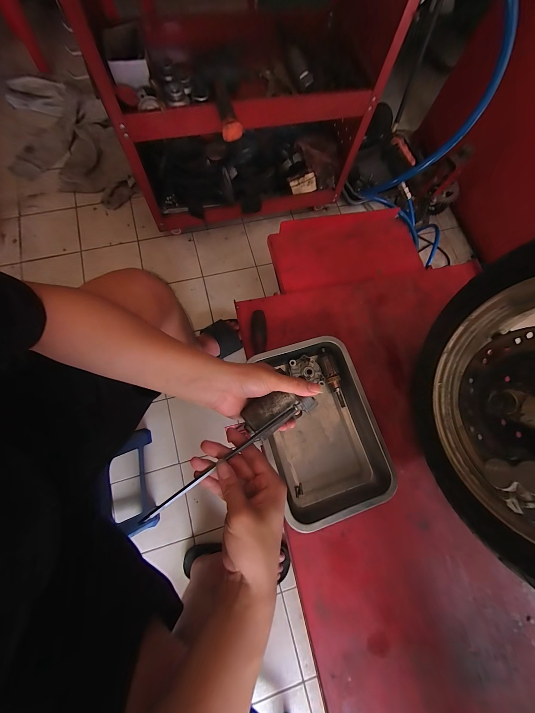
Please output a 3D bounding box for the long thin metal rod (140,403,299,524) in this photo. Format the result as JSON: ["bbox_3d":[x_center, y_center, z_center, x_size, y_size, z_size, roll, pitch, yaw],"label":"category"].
[{"bbox_3d":[-0.053,0.125,0.312,0.215,0.013,0.008,-34,77,-11],"label":"long thin metal rod"}]

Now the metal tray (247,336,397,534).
[{"bbox_3d":[0.099,0.127,0.494,0.207,0.056,0.310,-15,77,-8],"label":"metal tray"}]

